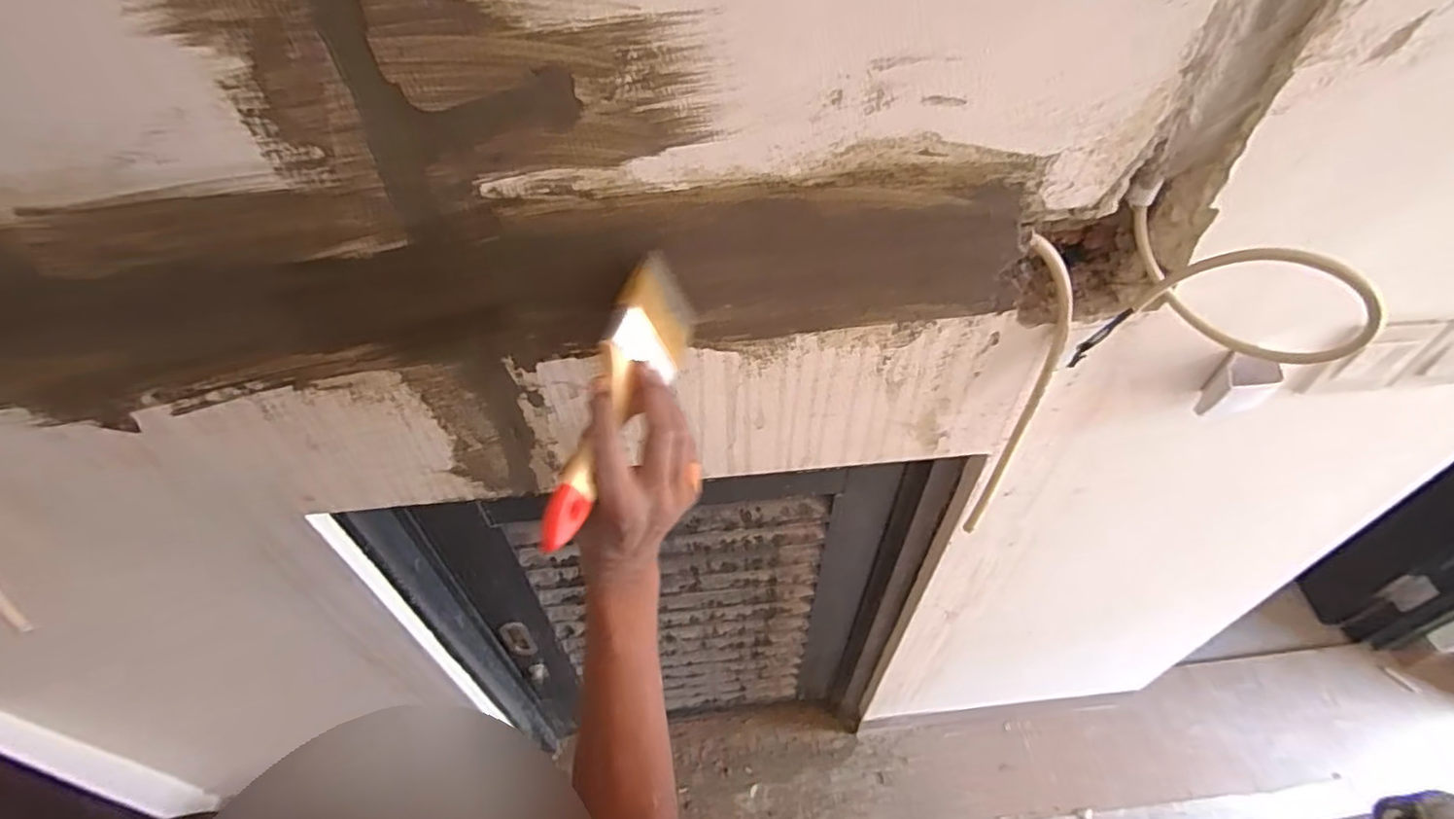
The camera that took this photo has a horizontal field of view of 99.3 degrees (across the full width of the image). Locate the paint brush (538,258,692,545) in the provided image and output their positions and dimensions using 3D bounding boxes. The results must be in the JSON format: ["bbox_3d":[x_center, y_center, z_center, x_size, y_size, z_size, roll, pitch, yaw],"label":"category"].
[{"bbox_3d":[-0.068,-0.006,0.408,0.026,0.080,0.208,13,63,15],"label":"paint brush"}]

